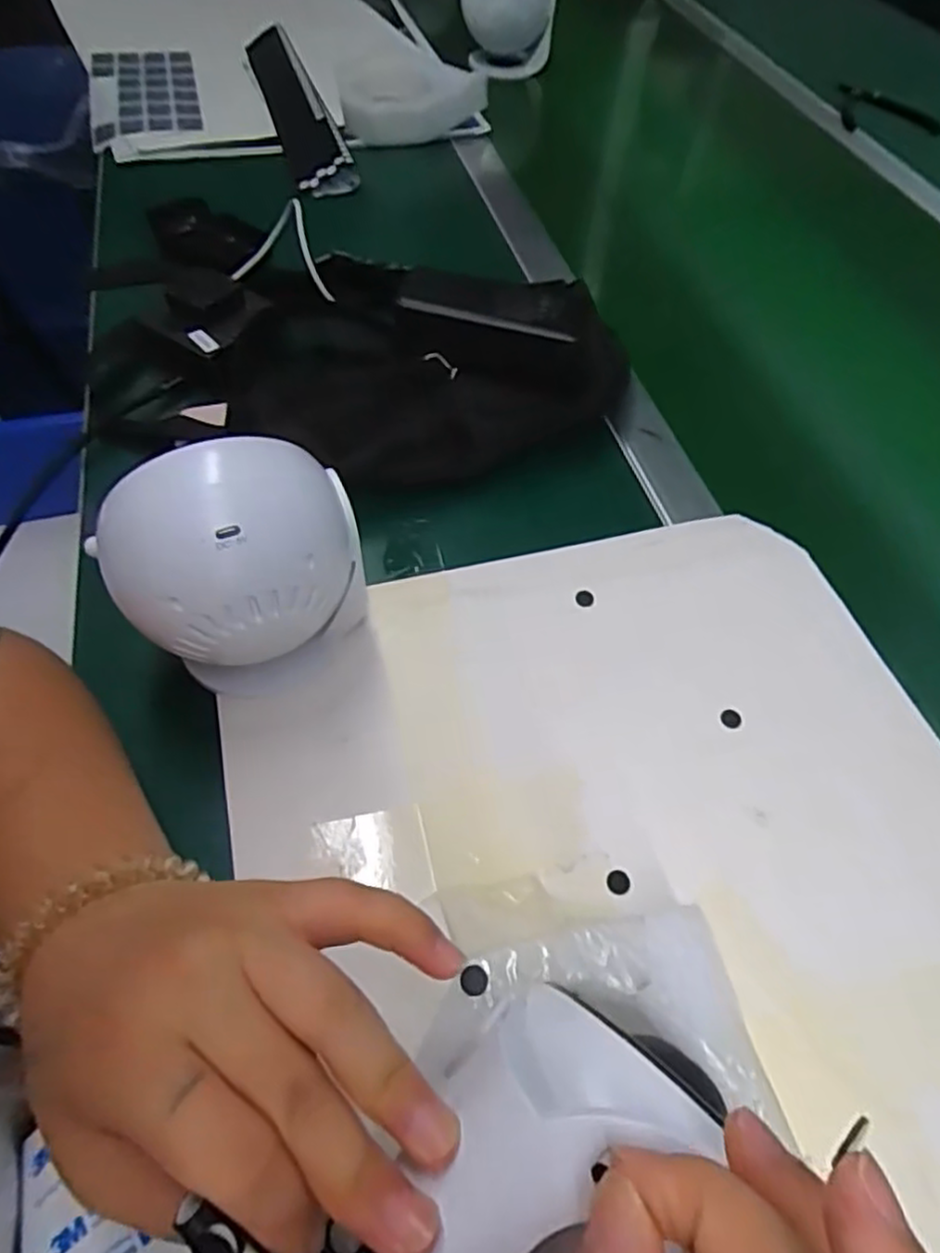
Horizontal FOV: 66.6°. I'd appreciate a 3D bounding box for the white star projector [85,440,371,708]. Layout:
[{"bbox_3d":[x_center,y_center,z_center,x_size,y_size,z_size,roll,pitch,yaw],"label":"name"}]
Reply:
[{"bbox_3d":[-0.104,-0.019,0.327,0.093,0.122,0.085,9,53,3],"label":"white star projector"}]

